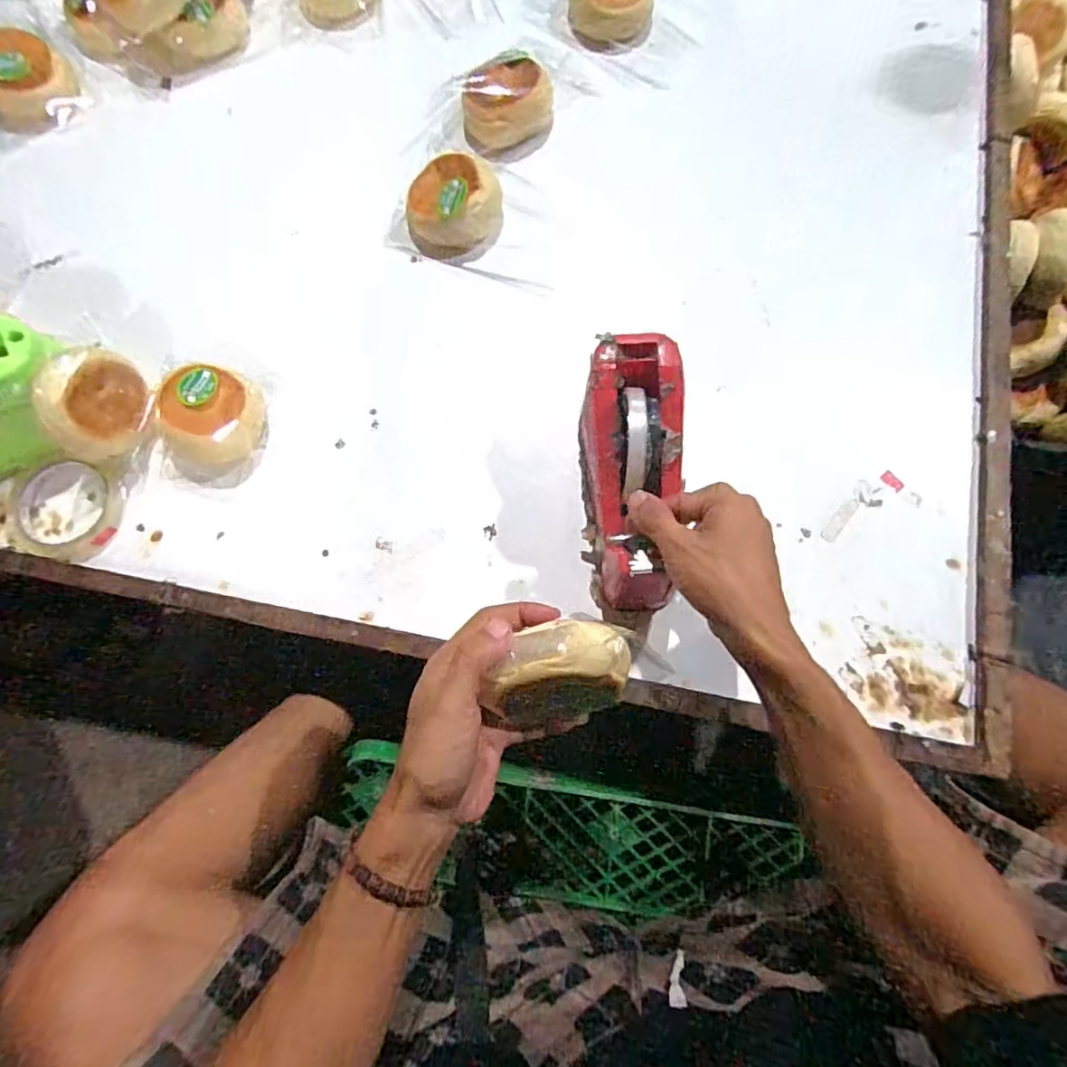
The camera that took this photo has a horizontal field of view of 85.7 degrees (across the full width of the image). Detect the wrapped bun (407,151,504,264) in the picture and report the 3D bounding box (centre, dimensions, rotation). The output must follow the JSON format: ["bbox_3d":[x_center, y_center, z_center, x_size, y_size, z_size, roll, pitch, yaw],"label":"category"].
[{"bbox_3d":[-0.079,-0.325,0.564,0.091,0.048,0.097,0,78,0],"label":"wrapped bun"}]

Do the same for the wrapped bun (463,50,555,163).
[{"bbox_3d":[-0.025,-0.445,0.593,0.092,0.050,0.105,-3,78,-1],"label":"wrapped bun"}]

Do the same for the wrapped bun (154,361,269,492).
[{"bbox_3d":[-0.291,-0.098,0.517,0.087,0.047,0.105,19,79,4],"label":"wrapped bun"}]

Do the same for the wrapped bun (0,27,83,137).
[{"bbox_3d":[-0.530,-0.474,0.599,0.098,0.041,0.082,-43,82,-8],"label":"wrapped bun"}]

